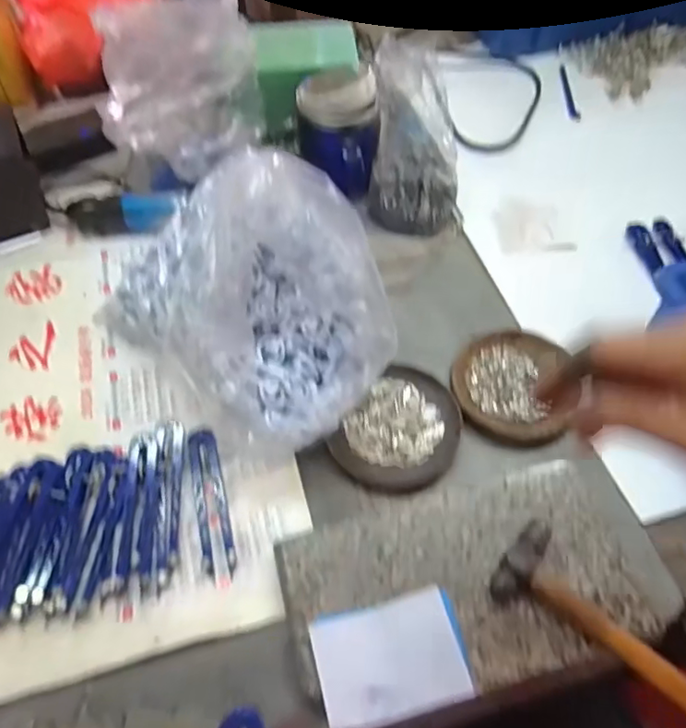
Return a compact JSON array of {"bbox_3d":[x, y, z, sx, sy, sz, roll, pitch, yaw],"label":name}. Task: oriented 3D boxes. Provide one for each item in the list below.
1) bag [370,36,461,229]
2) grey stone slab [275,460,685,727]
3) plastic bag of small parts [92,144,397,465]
[{"bbox_3d":[0.083,-0.257,0.634,0.106,0.065,0.221,1,77,3],"label":"bag"},{"bbox_3d":[0.099,0.157,0.400,0.269,0.022,0.148,-14,58,-9],"label":"grey stone slab"},{"bbox_3d":[-0.082,-0.055,0.469,0.175,0.164,0.245,-34,62,-21],"label":"plastic bag of small parts"}]

